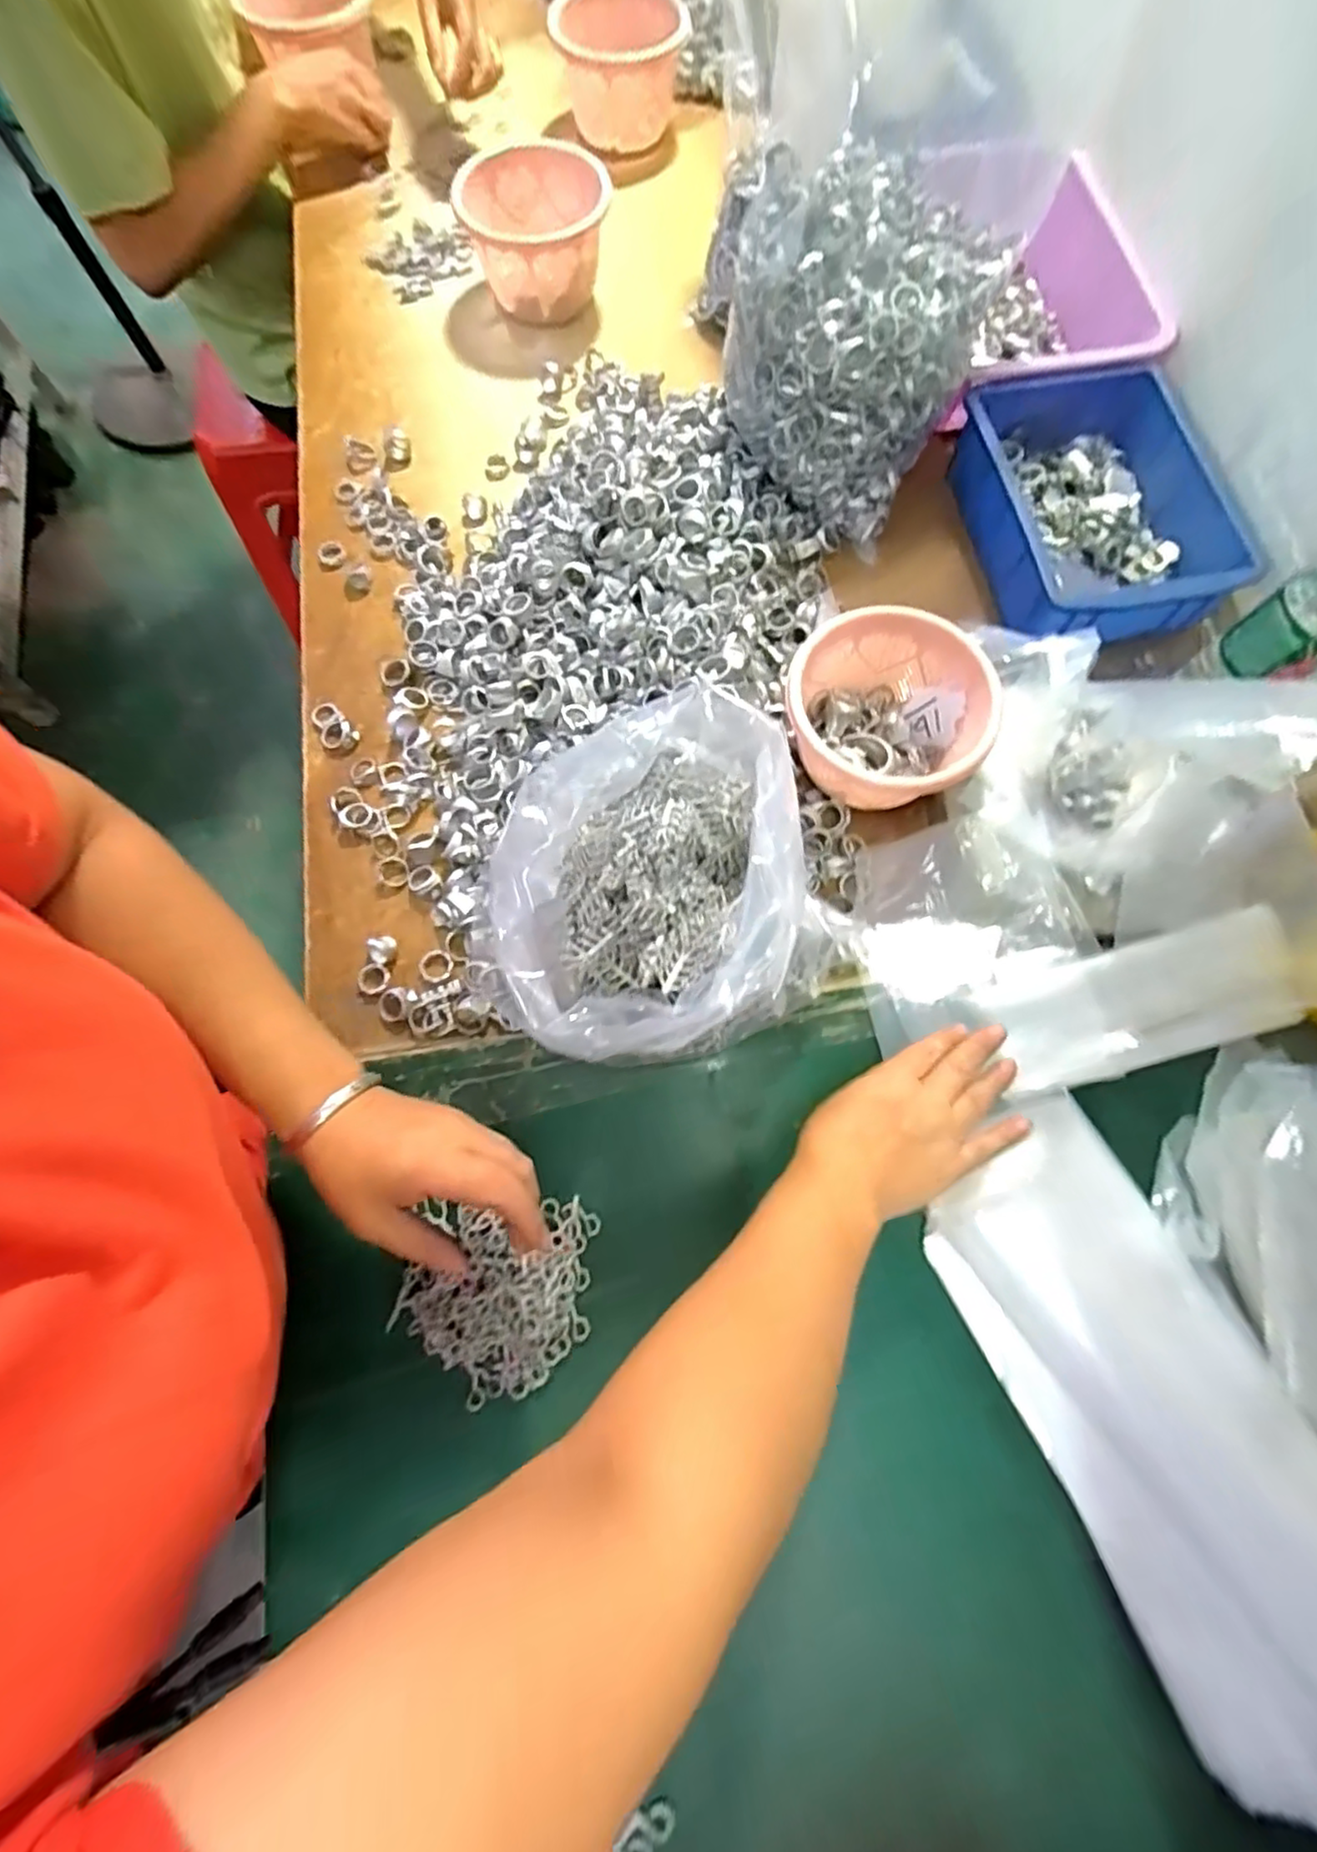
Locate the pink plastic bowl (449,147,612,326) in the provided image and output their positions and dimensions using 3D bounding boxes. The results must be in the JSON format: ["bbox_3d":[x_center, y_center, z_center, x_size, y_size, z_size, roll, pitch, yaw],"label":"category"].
[{"bbox_3d":[-0.125,-0.718,0.699,0.147,0.086,0.175,-16,74,-4],"label":"pink plastic bowl"}]

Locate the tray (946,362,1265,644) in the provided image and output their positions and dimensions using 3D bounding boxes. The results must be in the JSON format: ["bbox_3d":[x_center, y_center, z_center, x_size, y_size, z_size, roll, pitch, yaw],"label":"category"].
[{"bbox_3d":[0.383,-0.367,0.589,0.203,0.066,0.244,-10,74,-3],"label":"tray"}]

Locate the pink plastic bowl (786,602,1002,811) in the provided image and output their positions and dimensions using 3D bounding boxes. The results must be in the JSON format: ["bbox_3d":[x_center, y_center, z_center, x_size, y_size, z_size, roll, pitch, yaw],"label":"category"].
[{"bbox_3d":[0.172,-0.158,0.513,0.146,0.079,0.141,4,73,1],"label":"pink plastic bowl"}]

